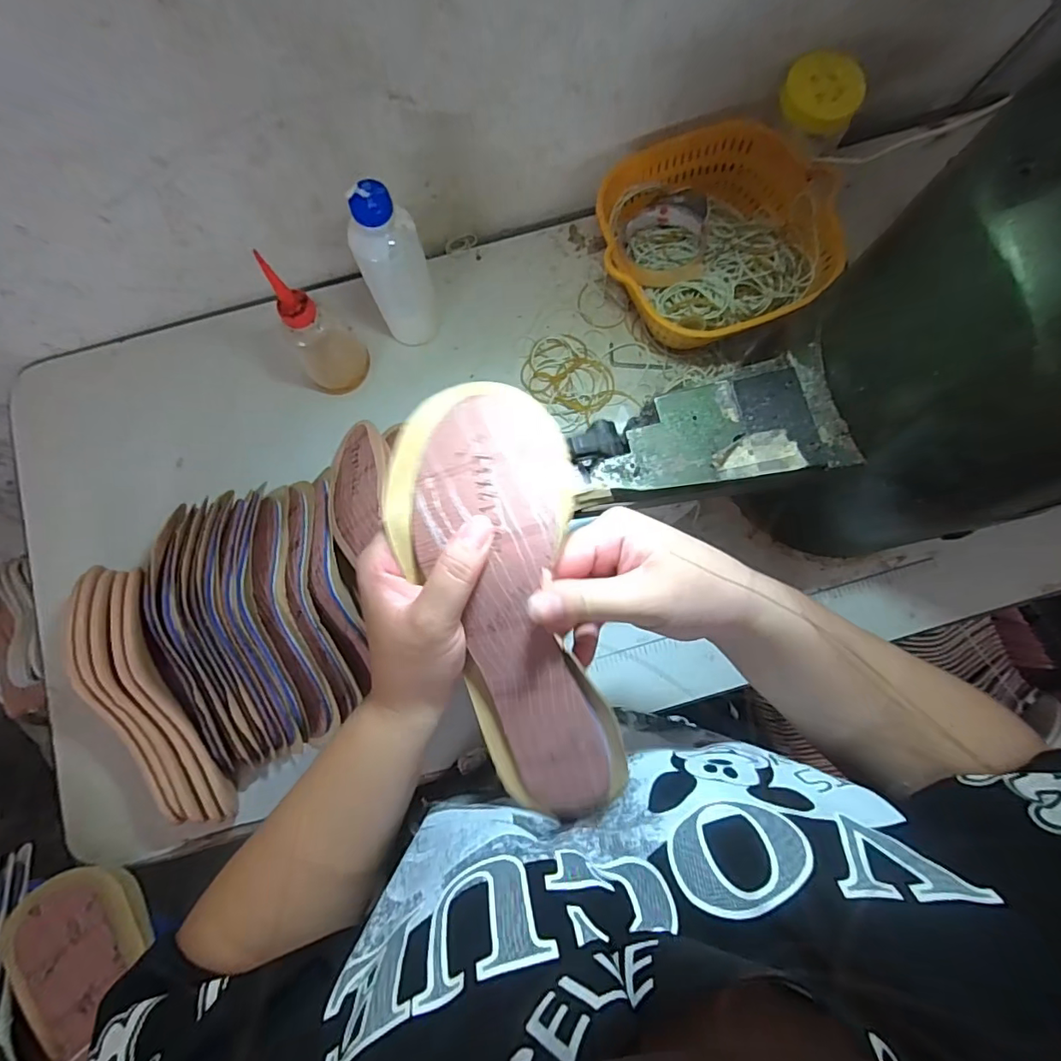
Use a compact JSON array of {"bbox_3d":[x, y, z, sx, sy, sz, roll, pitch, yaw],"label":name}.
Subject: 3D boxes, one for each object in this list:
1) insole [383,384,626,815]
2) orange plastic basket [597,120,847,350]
[{"bbox_3d":[-0.013,0.041,0.287,0.096,0.036,0.242,-14,92,-1],"label":"insole"},{"bbox_3d":[0.176,-0.278,0.518,0.213,0.087,0.198,-30,81,-4],"label":"orange plastic basket"}]

